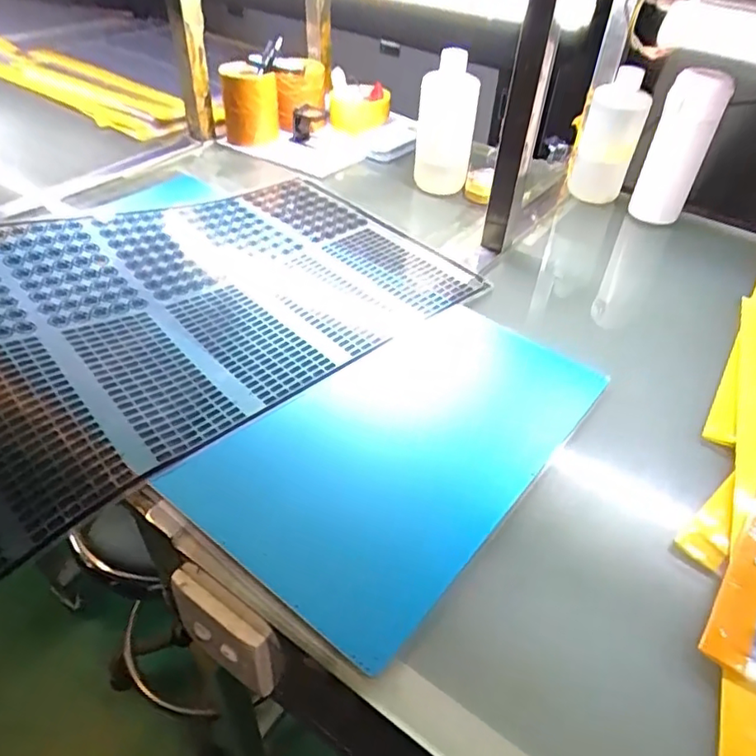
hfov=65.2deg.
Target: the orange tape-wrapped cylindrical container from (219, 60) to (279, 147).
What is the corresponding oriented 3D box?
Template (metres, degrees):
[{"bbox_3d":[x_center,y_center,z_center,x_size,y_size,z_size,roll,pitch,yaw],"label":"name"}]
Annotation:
[{"bbox_3d":[-0.198,-0.421,0.918,0.084,0.104,0.086,-4,45,-10],"label":"orange tape-wrapped cylindrical container"}]

